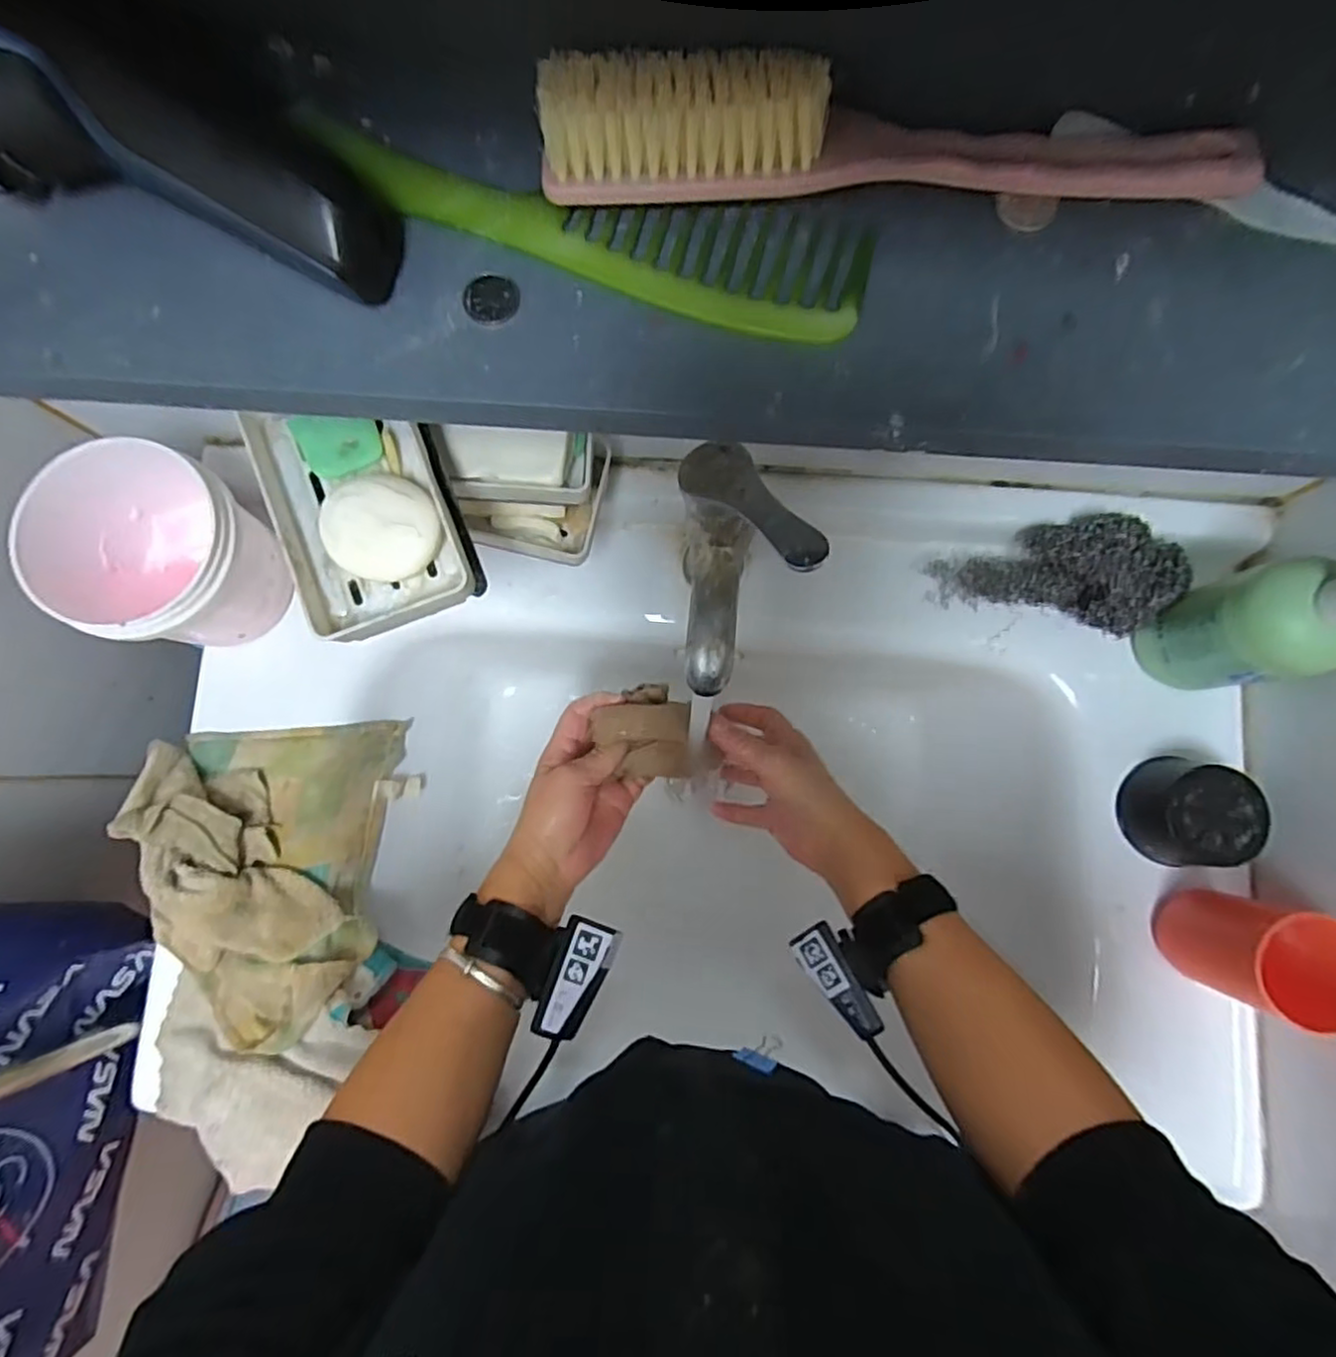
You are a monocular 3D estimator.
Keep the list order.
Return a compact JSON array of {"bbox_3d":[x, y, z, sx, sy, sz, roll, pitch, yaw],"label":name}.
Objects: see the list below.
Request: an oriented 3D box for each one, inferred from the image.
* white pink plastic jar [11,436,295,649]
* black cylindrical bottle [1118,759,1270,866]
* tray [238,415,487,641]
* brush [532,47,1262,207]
[{"bbox_3d":[-0.347,-0.088,0.471,0.122,0.101,0.117,0,82,1],"label":"white pink plastic jar"},{"bbox_3d":[0.373,0.096,0.489,0.071,0.061,0.073,0,82,1],"label":"black cylindrical bottle"},{"bbox_3d":[-0.151,-0.083,0.336,0.084,0.029,0.121,-20,83,-2],"label":"tray"},{"bbox_3d":[0.073,-0.172,0.213,0.224,0.030,0.032,1,85,1],"label":"brush"}]

